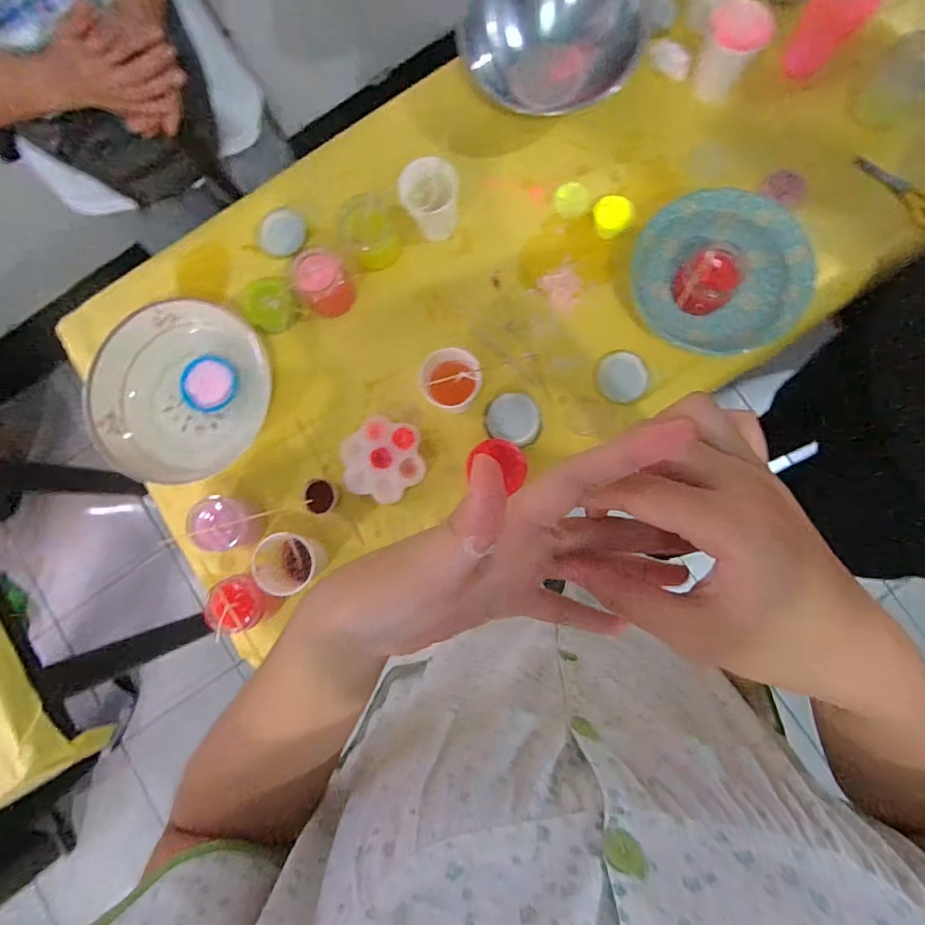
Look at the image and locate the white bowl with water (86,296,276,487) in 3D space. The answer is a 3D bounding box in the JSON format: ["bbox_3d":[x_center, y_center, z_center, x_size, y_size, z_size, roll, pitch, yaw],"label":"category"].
[{"bbox_3d":[-0.381,-0.096,0.666,0.224,0.053,0.243,29,84,7],"label":"white bowl with water"}]

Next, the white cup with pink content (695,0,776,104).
[{"bbox_3d":[0.356,-0.548,0.646,0.074,0.079,0.078,2,81,4],"label":"white cup with pink content"}]

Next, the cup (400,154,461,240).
[{"bbox_3d":[-0.040,-0.335,0.634,0.074,0.075,0.065,-7,81,3],"label":"cup"}]

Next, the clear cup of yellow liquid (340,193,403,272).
[{"bbox_3d":[-0.120,-0.302,0.649,0.073,0.072,0.061,-21,81,0],"label":"clear cup of yellow liquid"}]

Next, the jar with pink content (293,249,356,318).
[{"bbox_3d":[-0.184,-0.237,0.656,0.061,0.059,0.062,-1,81,4],"label":"jar with pink content"}]

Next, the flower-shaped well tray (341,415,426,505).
[{"bbox_3d":[-0.108,-0.003,0.652,0.108,0.015,0.109,-7,92,8],"label":"flower-shaped well tray"}]

